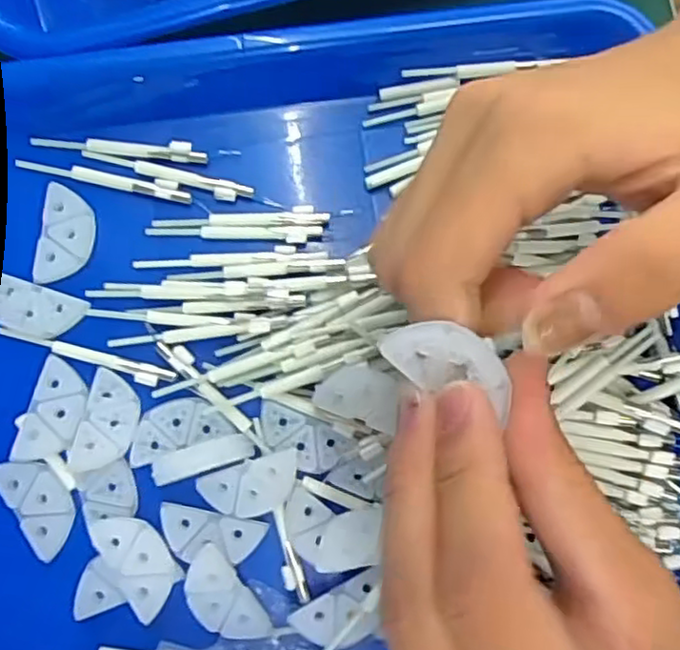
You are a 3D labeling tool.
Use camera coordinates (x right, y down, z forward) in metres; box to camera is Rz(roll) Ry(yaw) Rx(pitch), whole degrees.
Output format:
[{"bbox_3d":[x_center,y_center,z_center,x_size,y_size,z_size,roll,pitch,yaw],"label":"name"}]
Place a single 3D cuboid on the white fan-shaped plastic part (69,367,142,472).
[{"bbox_3d":[-0.085,0.035,0.246,0.020,0.004,0.037,14,64,-12],"label":"white fan-shaped plastic part"}]

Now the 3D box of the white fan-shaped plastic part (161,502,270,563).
[{"bbox_3d":[-0.048,0.078,0.248,0.038,0.008,0.018,10,81,-1],"label":"white fan-shaped plastic part"}]

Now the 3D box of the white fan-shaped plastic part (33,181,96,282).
[{"bbox_3d":[-0.106,-0.035,0.260,0.020,0.006,0.038,5,81,-2],"label":"white fan-shaped plastic part"}]

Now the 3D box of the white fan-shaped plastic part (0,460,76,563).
[{"bbox_3d":[-0.110,0.065,0.244,0.019,0.007,0.038,-31,84,-7],"label":"white fan-shaped plastic part"}]

